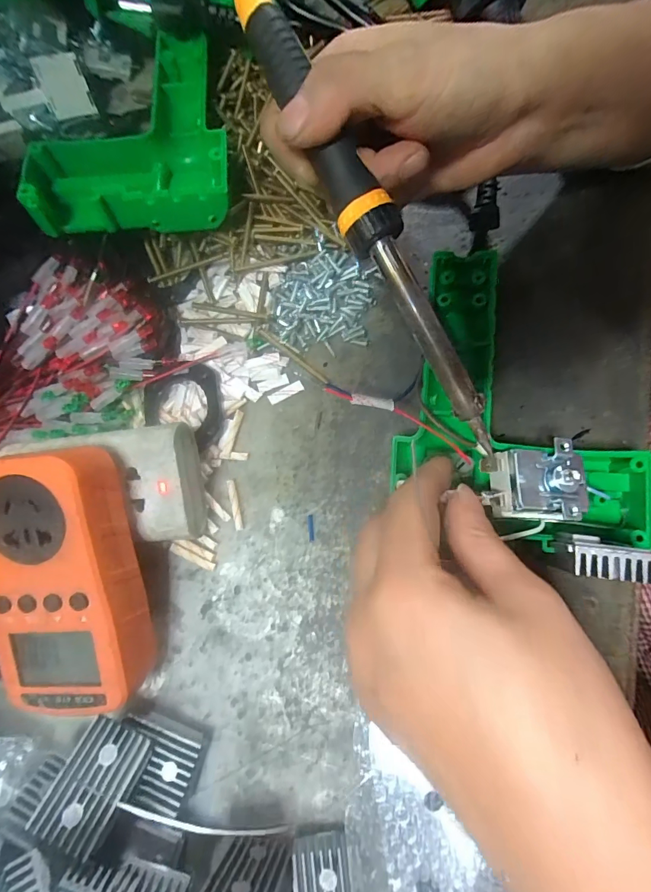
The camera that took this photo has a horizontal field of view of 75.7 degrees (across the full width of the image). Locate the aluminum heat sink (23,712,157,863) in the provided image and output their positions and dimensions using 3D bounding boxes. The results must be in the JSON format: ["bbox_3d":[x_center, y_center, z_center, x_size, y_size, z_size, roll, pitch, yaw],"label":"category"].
[{"bbox_3d":[-0.106,0.155,0.193,0.033,0.008,0.045,19,52,11],"label":"aluminum heat sink"}]

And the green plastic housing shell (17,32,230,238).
[{"bbox_3d":[-0.117,-0.196,0.266,0.115,0.042,0.151,-9,75,6],"label":"green plastic housing shell"}]

